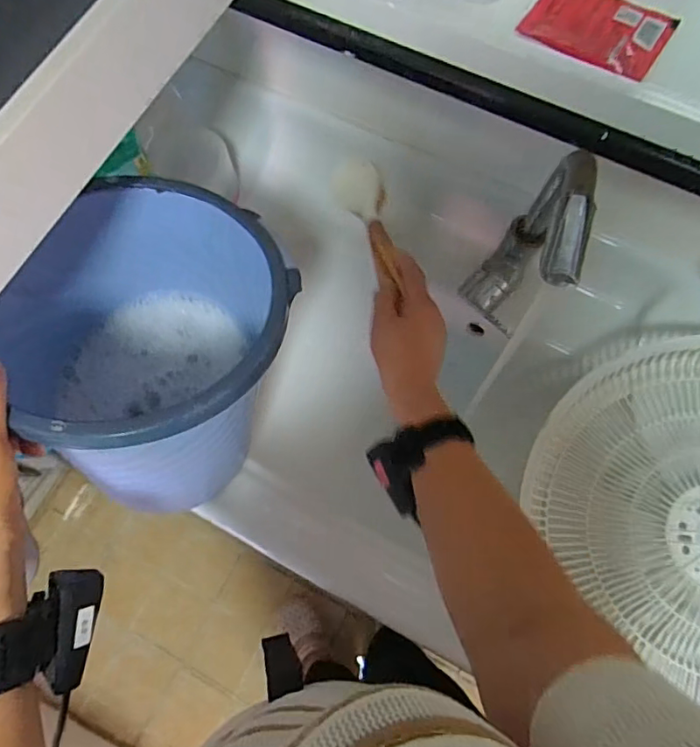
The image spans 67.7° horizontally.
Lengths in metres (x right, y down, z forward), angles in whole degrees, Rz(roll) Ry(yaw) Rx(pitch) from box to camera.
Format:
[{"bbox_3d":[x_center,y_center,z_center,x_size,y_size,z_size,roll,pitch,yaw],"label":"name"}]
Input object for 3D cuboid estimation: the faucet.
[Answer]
[{"bbox_3d":[0.152,-0.105,0.462,0.064,0.212,0.138,23,75,8],"label":"faucet"}]

